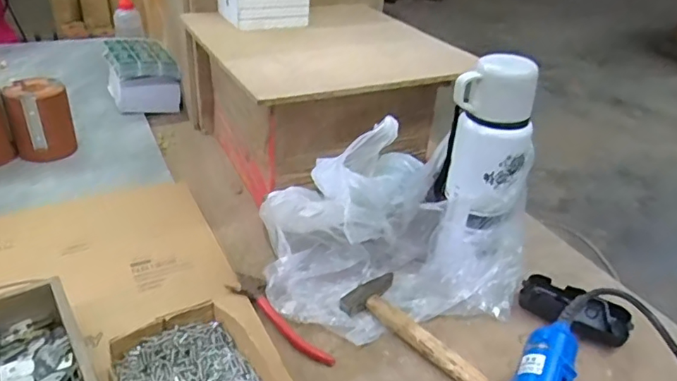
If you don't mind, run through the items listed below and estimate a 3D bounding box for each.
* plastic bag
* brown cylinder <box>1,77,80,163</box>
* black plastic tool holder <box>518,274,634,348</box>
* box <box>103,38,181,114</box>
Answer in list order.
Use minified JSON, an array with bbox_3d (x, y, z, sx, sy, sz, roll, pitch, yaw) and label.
[{"bbox_3d":[0.057,0.041,0.591,0.274,0.142,0.185,-4,34,-16],"label":"plastic bag"},{"bbox_3d":[-0.428,-0.103,0.768,0.080,0.098,0.077,-12,37,-27],"label":"brown cylinder"},{"bbox_3d":[0.256,0.131,0.579,0.110,0.037,0.053,25,37,27],"label":"black plastic tool holder"},{"bbox_3d":[-0.356,-0.211,0.960,0.113,0.093,0.140,-10,36,-24],"label":"box"}]

